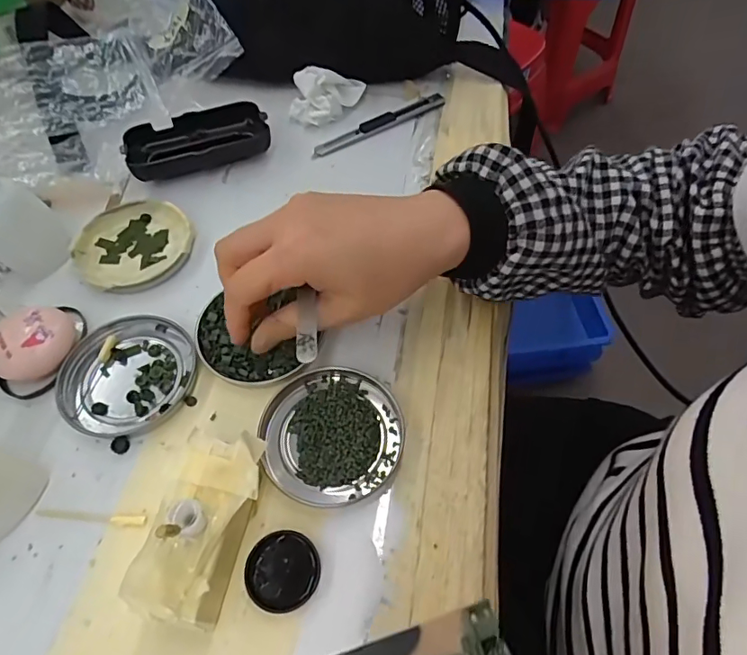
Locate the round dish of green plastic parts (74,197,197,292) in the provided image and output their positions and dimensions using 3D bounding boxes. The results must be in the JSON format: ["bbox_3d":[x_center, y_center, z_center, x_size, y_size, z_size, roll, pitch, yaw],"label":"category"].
[{"bbox_3d":[-0.171,-0.060,0.360,0.080,0.012,0.079,-1,57,1],"label":"round dish of green plastic parts"}]

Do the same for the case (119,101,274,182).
[{"bbox_3d":[-0.142,-0.152,0.407,0.109,0.025,0.052,-19,59,-10],"label":"case"}]

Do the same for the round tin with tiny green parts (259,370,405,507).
[{"bbox_3d":[-0.024,0.059,0.284,0.079,0.008,0.076,1,58,-1],"label":"round tin with tiny green parts"}]

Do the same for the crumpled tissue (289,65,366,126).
[{"bbox_3d":[-0.041,-0.200,0.434,0.060,0.030,0.047,3,57,3],"label":"crumpled tissue"}]

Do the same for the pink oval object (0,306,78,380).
[{"bbox_3d":[-0.207,0.010,0.307,0.042,0.022,0.045,6,57,5],"label":"pink oval object"}]

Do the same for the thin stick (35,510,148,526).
[{"bbox_3d":[-0.148,0.099,0.264,0.059,0.004,0.005,4,58,1],"label":"thin stick"}]

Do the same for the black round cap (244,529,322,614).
[{"bbox_3d":[-0.044,0.119,0.247,0.036,0.005,0.035,-1,57,1],"label":"black round cap"}]

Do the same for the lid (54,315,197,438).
[{"bbox_3d":[-0.149,0.028,0.306,0.078,0.008,0.073,-1,57,1],"label":"lid"}]

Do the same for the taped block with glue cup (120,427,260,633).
[{"bbox_3d":[-0.080,0.096,0.243,0.045,0.042,0.085,10,58,8],"label":"taped block with glue cup"}]

